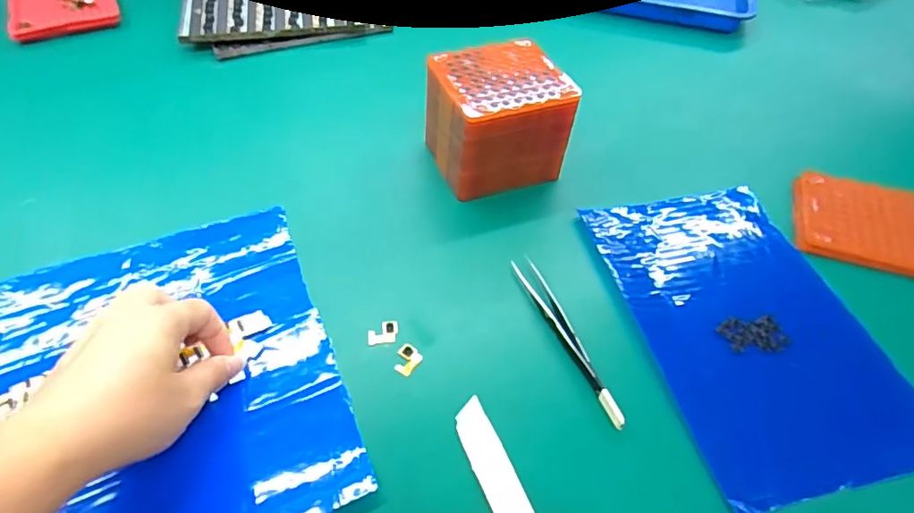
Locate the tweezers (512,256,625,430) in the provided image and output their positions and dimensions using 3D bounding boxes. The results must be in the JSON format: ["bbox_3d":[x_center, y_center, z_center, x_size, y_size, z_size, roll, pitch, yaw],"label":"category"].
[{"bbox_3d":[0.067,0.047,0.346,0.014,0.005,0.128,-14,49,-15],"label":"tweezers"}]

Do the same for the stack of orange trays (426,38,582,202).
[{"bbox_3d":[0.031,-0.102,0.433,0.092,0.084,0.086,-17,50,-17],"label":"stack of orange trays"}]

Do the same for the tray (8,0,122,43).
[{"bbox_3d":[-0.417,-0.267,0.590,0.099,0.019,0.100,-20,51,-19],"label":"tray"}]

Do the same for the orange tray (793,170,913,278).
[{"bbox_3d":[0.308,-0.027,0.417,0.092,0.017,0.084,16,49,12],"label":"orange tray"}]

